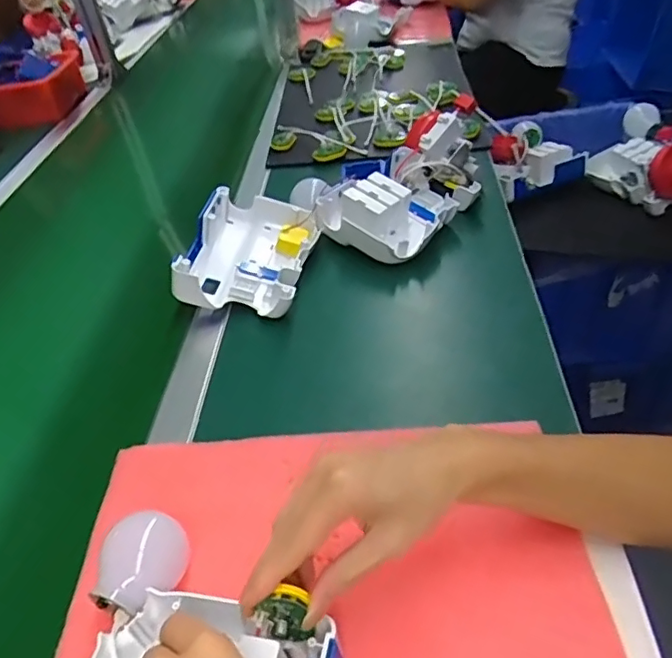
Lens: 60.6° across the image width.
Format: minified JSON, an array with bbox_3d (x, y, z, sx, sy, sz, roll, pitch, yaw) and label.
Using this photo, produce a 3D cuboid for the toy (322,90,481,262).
[{"bbox_3d":[0.093,-0.193,0.752,0.154,0.103,0.242,29,65,34],"label":"toy"}]

